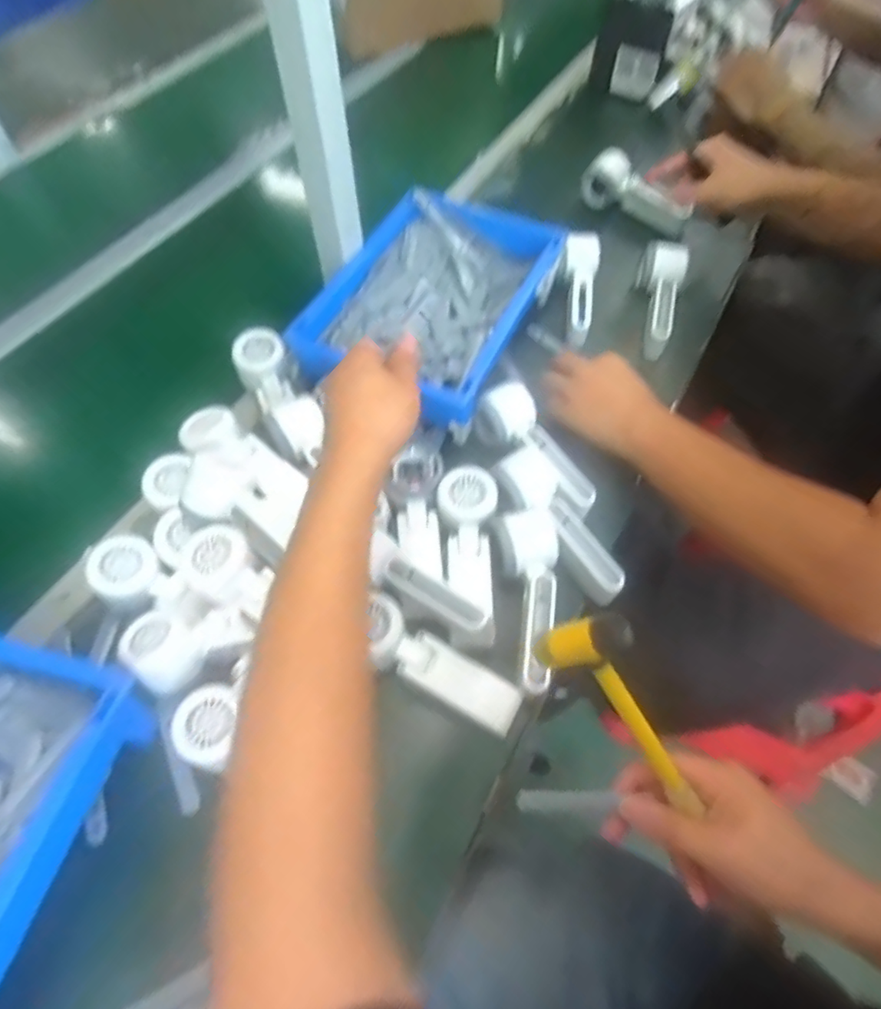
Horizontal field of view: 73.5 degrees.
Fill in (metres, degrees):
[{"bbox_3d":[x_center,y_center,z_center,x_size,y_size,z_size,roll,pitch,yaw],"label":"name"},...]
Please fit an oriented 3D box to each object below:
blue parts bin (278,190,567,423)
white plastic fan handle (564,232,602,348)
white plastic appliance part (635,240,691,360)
[{"bbox_3d":[-0.007,-0.236,0.707,0.221,0.083,0.314,20,61,12],"label":"blue parts bin"},{"bbox_3d":[0.171,-0.266,0.733,0.042,0.055,0.153,10,59,6],"label":"white plastic fan handle"},{"bbox_3d":[0.274,-0.260,0.741,0.053,0.045,0.174,14,60,8],"label":"white plastic appliance part"}]

